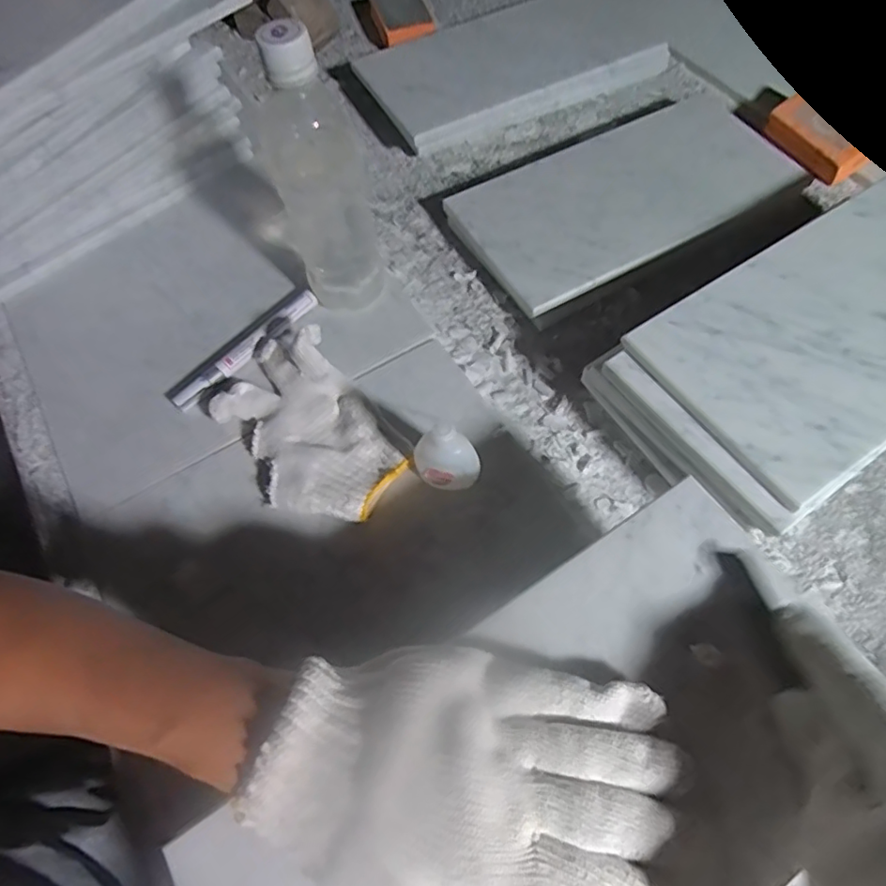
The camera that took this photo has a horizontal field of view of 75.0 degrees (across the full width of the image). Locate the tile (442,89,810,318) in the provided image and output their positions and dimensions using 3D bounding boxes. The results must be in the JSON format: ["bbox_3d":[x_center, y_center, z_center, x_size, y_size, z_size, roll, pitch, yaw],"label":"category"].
[{"bbox_3d":[0.164,-0.231,0.528,0.300,0.012,0.153,-28,66,-11],"label":"tile"}]

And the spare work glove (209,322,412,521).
[{"bbox_3d":[-0.107,-0.016,0.427,0.097,0.043,0.175,-34,66,-15],"label":"spare work glove"}]

